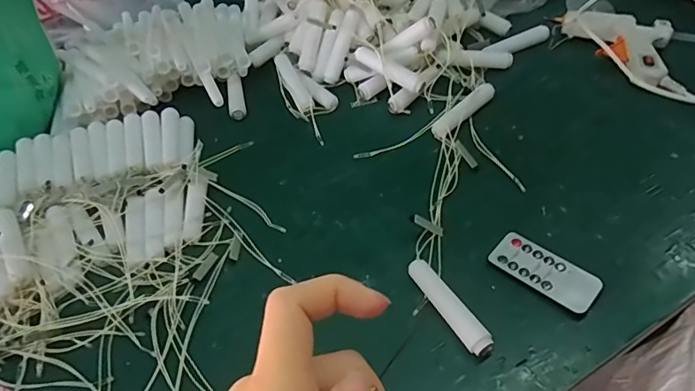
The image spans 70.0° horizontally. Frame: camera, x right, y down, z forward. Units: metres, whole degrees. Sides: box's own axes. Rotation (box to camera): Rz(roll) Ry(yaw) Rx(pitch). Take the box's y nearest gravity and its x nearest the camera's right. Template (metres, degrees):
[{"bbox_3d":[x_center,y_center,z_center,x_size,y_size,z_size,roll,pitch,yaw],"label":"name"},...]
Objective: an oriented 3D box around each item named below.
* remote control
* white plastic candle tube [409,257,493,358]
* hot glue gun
[{"bbox_3d":[0.160,0.061,0.403,0.082,0.008,0.038,34,62,32],"label":"remote control"},{"bbox_3d":[0.079,0.085,0.389,0.019,0.015,0.090,-26,50,-14],"label":"white plastic candle tube"},{"bbox_3d":[0.333,-0.176,0.574,0.094,0.025,0.163,-18,49,-7],"label":"hot glue gun"}]

